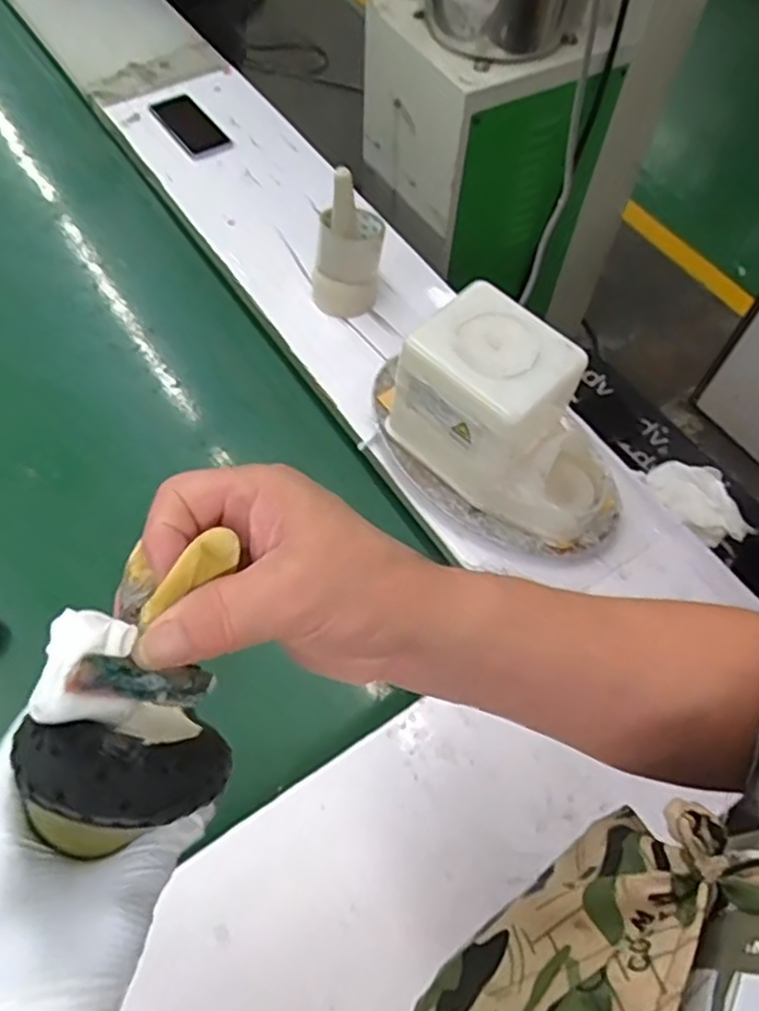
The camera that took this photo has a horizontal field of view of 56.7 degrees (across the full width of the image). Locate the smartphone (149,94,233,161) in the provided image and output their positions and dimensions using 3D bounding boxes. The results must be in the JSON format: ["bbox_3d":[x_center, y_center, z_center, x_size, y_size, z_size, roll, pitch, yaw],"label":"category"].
[{"bbox_3d":[-0.305,-0.615,1.131,0.077,0.011,0.173,-28,65,-18],"label":"smartphone"}]

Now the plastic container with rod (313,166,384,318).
[{"bbox_3d":[-0.040,-0.336,0.888,0.082,0.182,0.090,4,60,-1],"label":"plastic container with rod"}]

